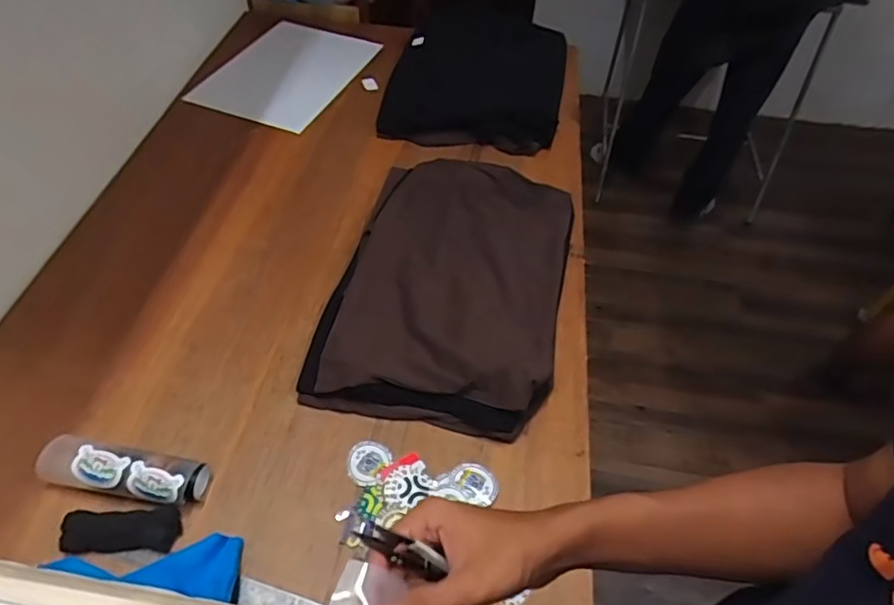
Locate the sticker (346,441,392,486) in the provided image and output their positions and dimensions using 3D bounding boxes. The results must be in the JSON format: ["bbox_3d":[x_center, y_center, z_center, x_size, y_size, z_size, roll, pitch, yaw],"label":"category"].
[{"bbox_3d":[-0.105,0.210,0.777,0.052,0.007,0.059,21,56,13],"label":"sticker"}]

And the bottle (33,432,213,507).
[{"bbox_3d":[-0.399,0.208,0.728,0.199,0.058,0.059,9,50,5],"label":"bottle"}]

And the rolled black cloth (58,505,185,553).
[{"bbox_3d":[-0.386,0.269,0.699,0.127,0.025,0.048,-2,54,-4],"label":"rolled black cloth"}]

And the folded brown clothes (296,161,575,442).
[{"bbox_3d":[0.010,-0.046,0.951,0.357,0.064,0.521,11,55,6],"label":"folded brown clothes"}]

